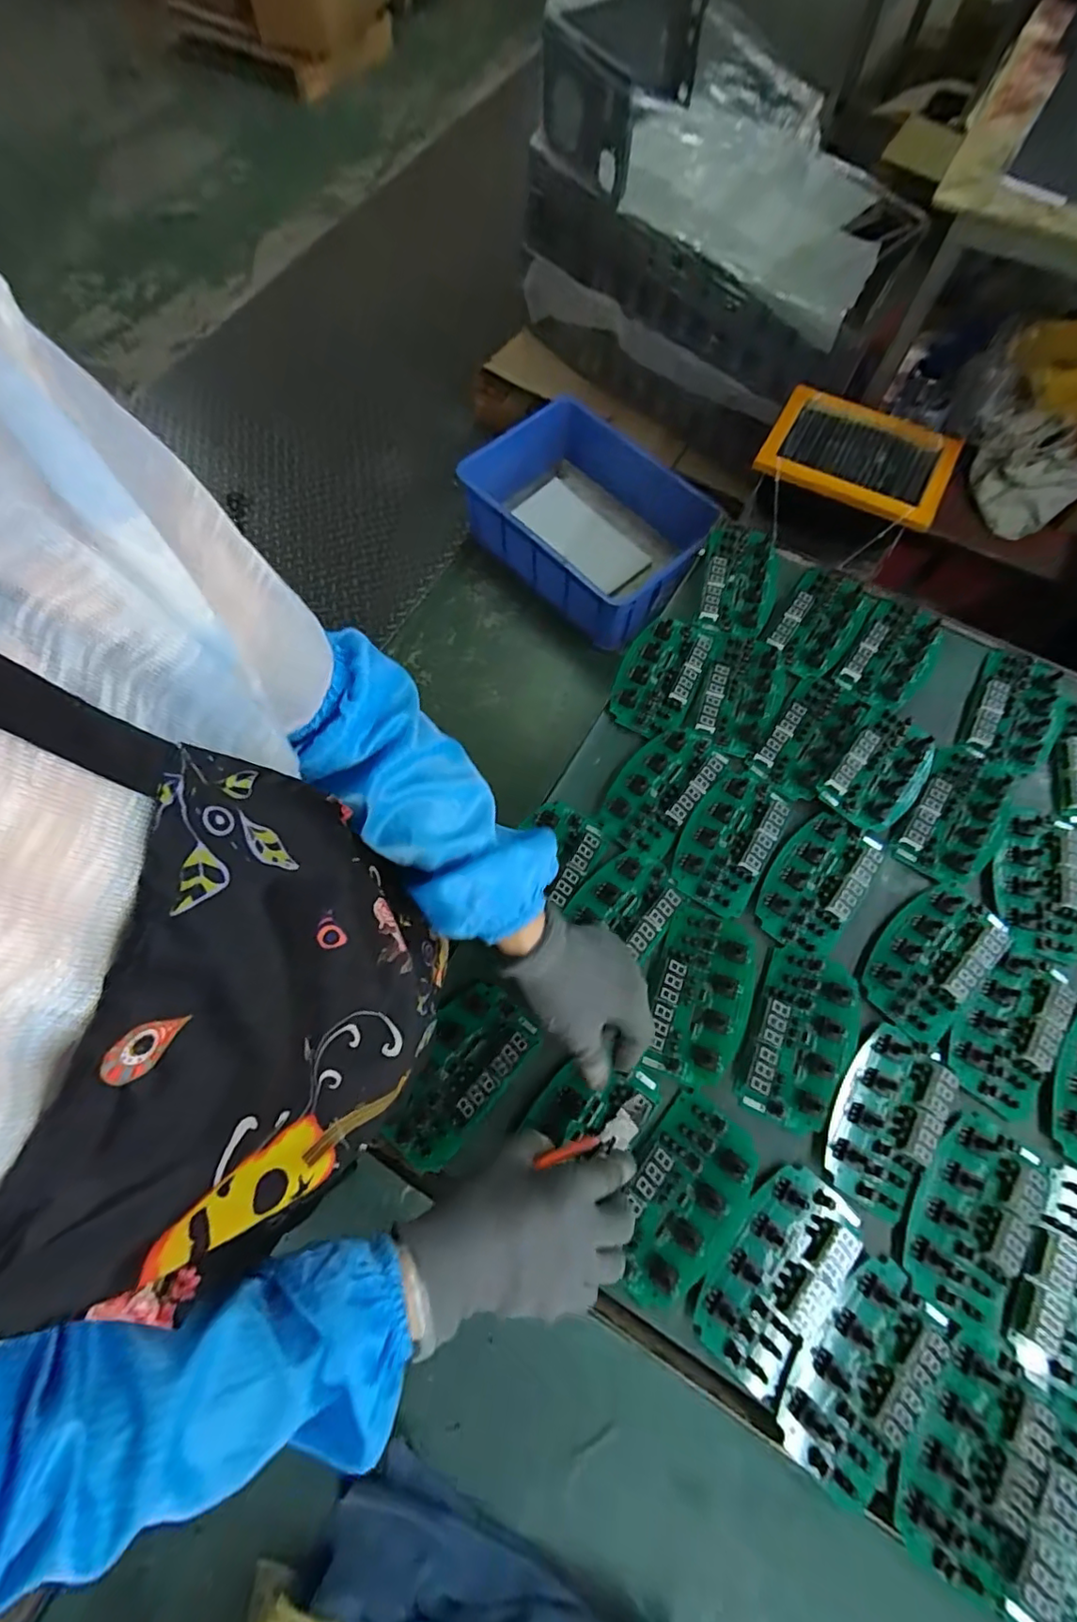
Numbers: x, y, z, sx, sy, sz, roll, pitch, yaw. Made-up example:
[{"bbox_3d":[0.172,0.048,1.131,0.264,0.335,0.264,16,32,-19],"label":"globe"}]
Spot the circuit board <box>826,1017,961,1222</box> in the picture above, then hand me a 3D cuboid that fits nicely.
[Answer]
[{"bbox_3d":[0.291,0.253,0.467,0.078,0.019,0.137,32,72,12],"label":"circuit board"}]

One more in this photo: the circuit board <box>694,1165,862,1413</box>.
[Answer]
[{"bbox_3d":[0.181,0.350,0.430,0.082,0.013,0.144,40,74,14],"label":"circuit board"}]

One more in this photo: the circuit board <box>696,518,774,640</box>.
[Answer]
[{"bbox_3d":[0.235,-0.281,0.663,0.081,0.014,0.168,11,69,4],"label":"circuit board"}]

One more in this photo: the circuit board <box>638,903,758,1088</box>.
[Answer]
[{"bbox_3d":[0.144,0.162,0.498,0.083,0.014,0.144,21,70,8],"label":"circuit board"}]

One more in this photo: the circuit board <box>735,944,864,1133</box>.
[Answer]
[{"bbox_3d":[0.228,0.195,0.489,0.082,0.019,0.144,21,70,8],"label":"circuit board"}]

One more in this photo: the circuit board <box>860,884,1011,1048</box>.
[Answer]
[{"bbox_3d":[0.358,0.130,0.512,0.080,0.012,0.141,42,74,14],"label":"circuit board"}]

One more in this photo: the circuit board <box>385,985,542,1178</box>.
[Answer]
[{"bbox_3d":[-0.070,0.218,0.475,0.079,0.019,0.142,38,73,13],"label":"circuit board"}]

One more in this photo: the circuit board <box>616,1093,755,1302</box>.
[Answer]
[{"bbox_3d":[0.111,0.305,0.446,0.083,0.015,0.143,34,72,12],"label":"circuit board"}]

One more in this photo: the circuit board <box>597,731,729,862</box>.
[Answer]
[{"bbox_3d":[0.123,-0.026,0.565,0.077,0.016,0.143,34,72,12],"label":"circuit board"}]

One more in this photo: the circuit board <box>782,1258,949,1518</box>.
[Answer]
[{"bbox_3d":[0.234,0.403,0.406,0.077,0.011,0.138,37,73,13],"label":"circuit board"}]

